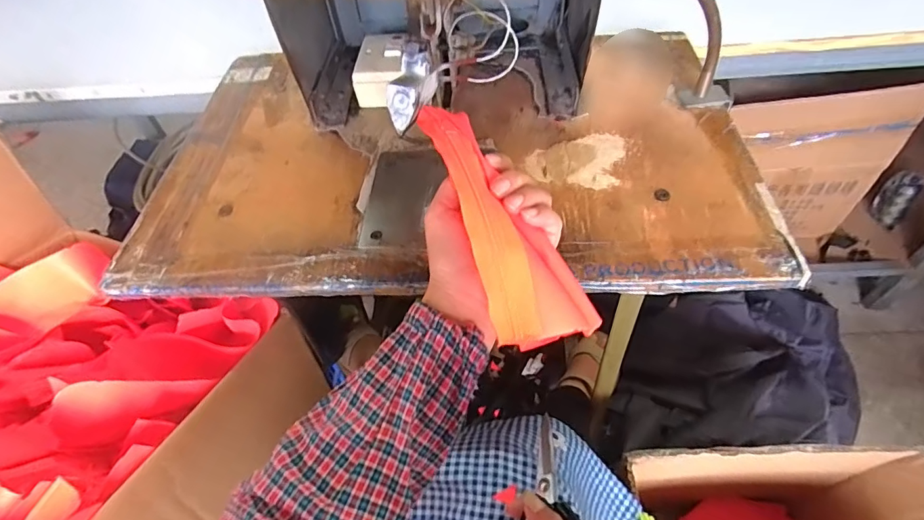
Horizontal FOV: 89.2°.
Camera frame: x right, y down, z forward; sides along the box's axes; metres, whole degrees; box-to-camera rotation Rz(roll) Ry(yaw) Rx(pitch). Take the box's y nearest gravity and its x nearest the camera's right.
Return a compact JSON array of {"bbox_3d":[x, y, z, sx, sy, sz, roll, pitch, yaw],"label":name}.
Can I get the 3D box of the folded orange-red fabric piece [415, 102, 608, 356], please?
[{"bbox_3d":[0.021,-0.032,0.314,0.061,0.030,0.188,-23,73,-12],"label":"folded orange-red fabric piece"}]

